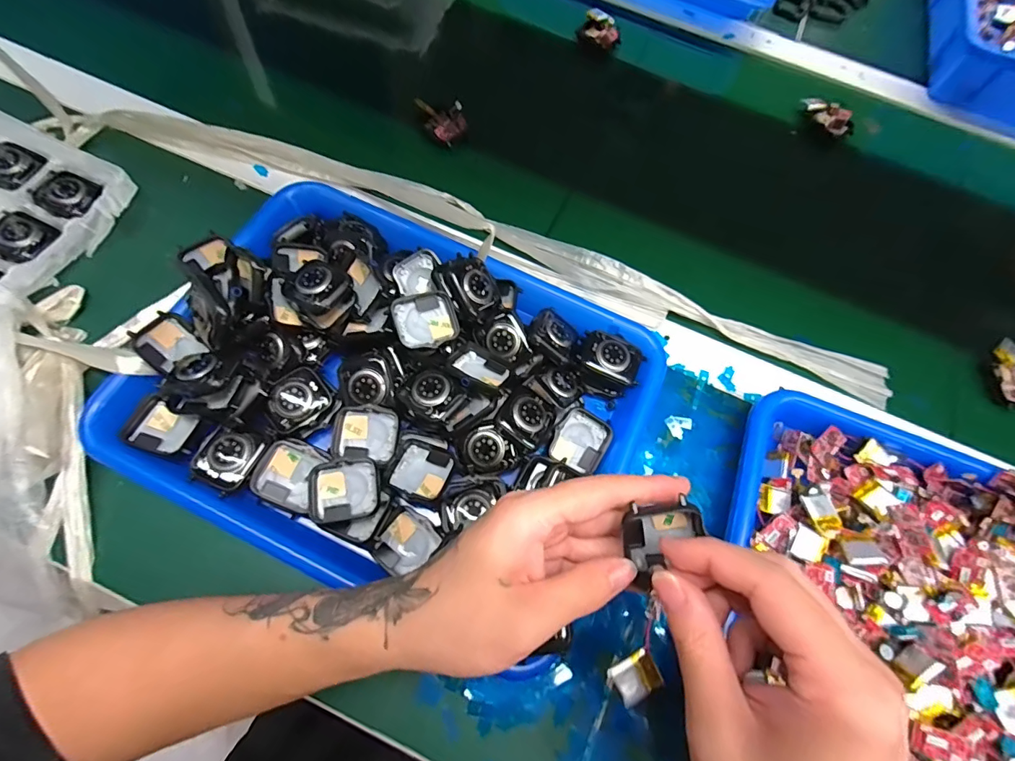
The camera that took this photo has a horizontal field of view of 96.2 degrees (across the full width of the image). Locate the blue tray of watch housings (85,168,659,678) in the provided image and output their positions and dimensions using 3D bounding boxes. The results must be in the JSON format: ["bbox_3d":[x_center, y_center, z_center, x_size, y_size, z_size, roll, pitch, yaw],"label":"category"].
[{"bbox_3d":[-0.076,0.004,0.317,0.329,0.059,0.248,24,68,5],"label":"blue tray of watch housings"}]

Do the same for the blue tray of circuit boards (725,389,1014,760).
[{"bbox_3d":[0.299,0.164,0.272,0.335,0.052,0.258,21,68,4],"label":"blue tray of circuit boards"}]

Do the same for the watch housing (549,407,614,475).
[{"bbox_3d":[0.052,0.043,0.324,0.038,0.007,0.041,30,89,-3],"label":"watch housing"}]

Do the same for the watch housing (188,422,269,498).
[{"bbox_3d":[-0.178,0.048,0.288,0.035,0.008,0.041,22,68,5],"label":"watch housing"}]

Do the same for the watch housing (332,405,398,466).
[{"bbox_3d":[-0.094,0.036,0.304,0.039,0.014,0.035,9,68,-1],"label":"watch housing"}]

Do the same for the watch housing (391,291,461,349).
[{"bbox_3d":[-0.057,-0.041,0.317,0.043,0.008,0.038,-20,87,-24],"label":"watch housing"}]

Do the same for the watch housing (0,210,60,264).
[{"bbox_3d":[-0.379,-0.111,0.353,0.048,0.008,0.038,24,69,5],"label":"watch housing"}]

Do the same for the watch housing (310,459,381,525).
[{"bbox_3d":[-0.102,0.068,0.287,0.043,0.008,0.036,-9,69,-8],"label":"watch housing"}]

